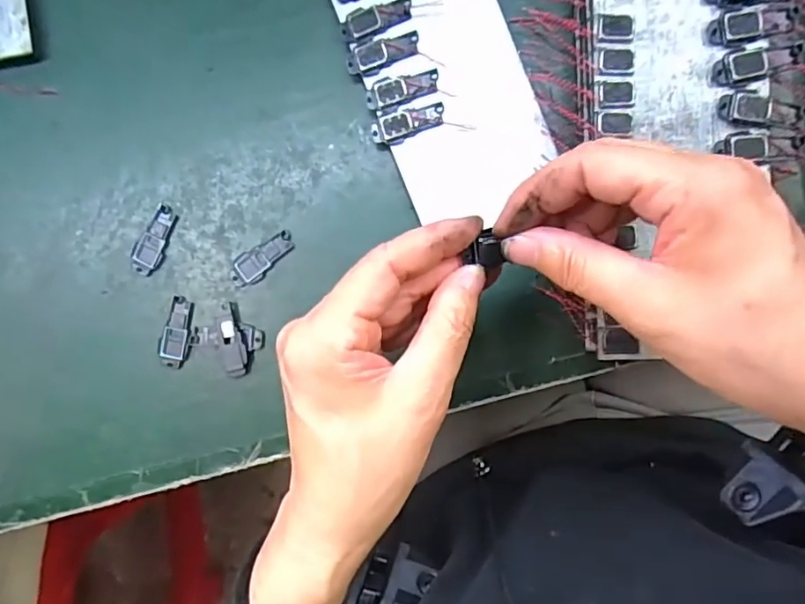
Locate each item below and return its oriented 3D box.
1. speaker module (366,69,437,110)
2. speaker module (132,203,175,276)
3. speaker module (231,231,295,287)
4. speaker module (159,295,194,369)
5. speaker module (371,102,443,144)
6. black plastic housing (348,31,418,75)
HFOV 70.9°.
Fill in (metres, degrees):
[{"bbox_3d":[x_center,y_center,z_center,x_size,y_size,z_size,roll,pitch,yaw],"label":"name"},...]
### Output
[{"bbox_3d":[0.000,-0.113,0.300,0.039,0.004,0.014,-12,91,4],"label":"speaker module"},{"bbox_3d":[-0.141,-0.035,0.318,0.014,0.004,0.041,25,93,3],"label":"speaker module"},{"bbox_3d":[-0.078,-0.024,0.314,0.041,0.004,0.017,-37,89,4],"label":"speaker module"},{"bbox_3d":[-0.127,0.017,0.318,0.017,0.004,0.039,14,92,3],"label":"speaker module"},{"bbox_3d":[0.003,-0.095,0.302,0.038,0.004,0.016,-8,91,4],"label":"speaker module"},{"bbox_3d":[-0.010,-0.133,0.300,0.039,0.004,0.015,-16,90,4],"label":"black plastic housing"}]

